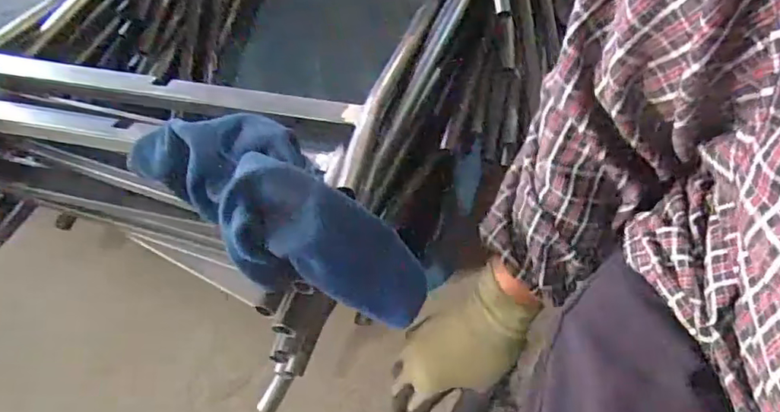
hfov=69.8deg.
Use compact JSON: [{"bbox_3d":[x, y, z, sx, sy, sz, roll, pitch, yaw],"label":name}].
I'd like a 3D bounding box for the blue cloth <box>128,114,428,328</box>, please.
[{"bbox_3d":[-0.097,-0.009,0.420,0.272,0.098,0.093,39,71,20],"label":"blue cloth"}]

